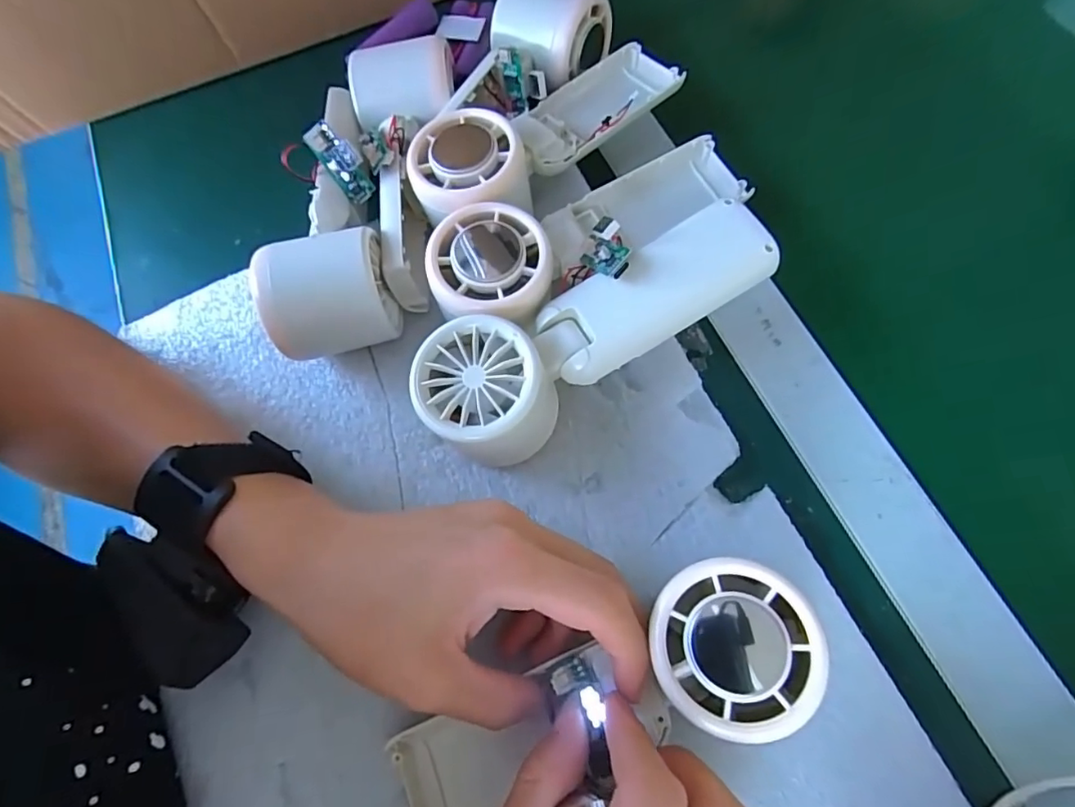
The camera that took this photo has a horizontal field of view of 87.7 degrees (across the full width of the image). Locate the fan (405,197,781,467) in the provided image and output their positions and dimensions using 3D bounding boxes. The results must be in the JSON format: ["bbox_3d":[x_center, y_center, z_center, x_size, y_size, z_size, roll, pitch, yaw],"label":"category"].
[{"bbox_3d":[0.025,-0.030,0.255,0.165,0.054,0.054,-32,71,-6],"label":"fan"}]

